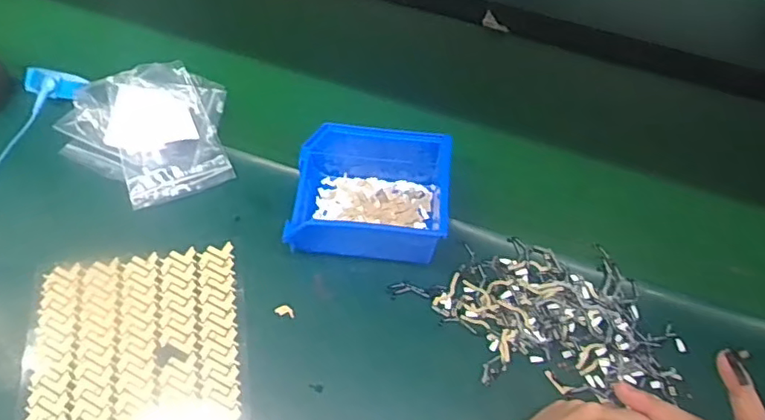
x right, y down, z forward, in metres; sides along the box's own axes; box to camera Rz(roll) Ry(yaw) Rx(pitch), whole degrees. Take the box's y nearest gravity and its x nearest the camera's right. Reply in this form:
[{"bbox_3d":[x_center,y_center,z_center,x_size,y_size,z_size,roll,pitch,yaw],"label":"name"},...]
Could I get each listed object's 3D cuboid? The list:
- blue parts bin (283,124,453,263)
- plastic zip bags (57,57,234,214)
[{"bbox_3d":[-0.013,-0.015,0.549,0.139,0.074,0.124,4,57,0],"label":"blue parts bin"},{"bbox_3d":[-0.232,-0.073,0.594,0.153,0.026,0.150,-16,68,-15],"label":"plastic zip bags"}]

